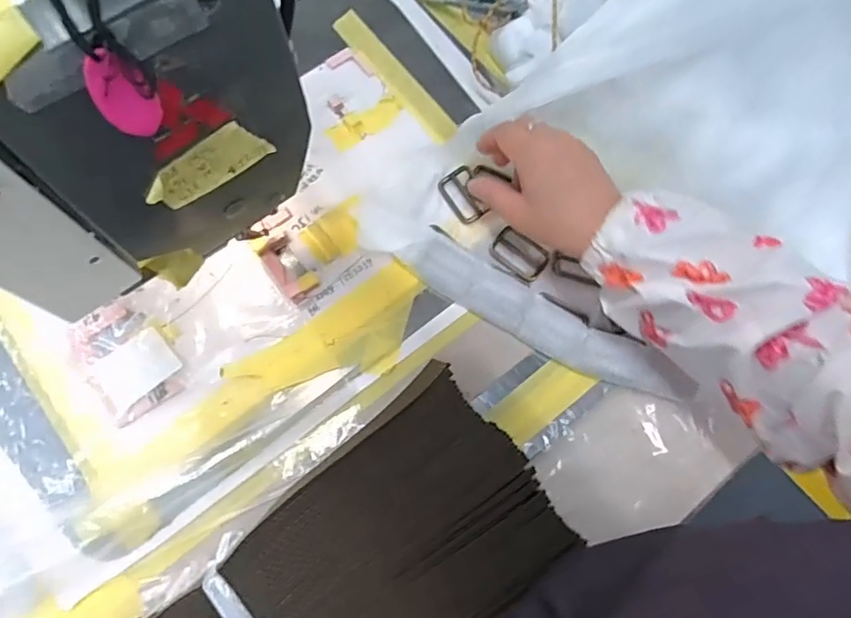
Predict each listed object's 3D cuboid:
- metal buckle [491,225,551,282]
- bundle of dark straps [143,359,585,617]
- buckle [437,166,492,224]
[{"bbox_3d":[0.071,-0.042,0.434,0.042,0.006,0.029,38,75,13],"label":"metal buckle"},{"bbox_3d":[-0.096,0.203,0.326,0.379,0.032,0.148,-34,73,-11],"label":"bundle of dark straps"},{"bbox_3d":[0.031,-0.088,0.446,0.027,0.010,0.044,-27,72,-9],"label":"buckle"}]

